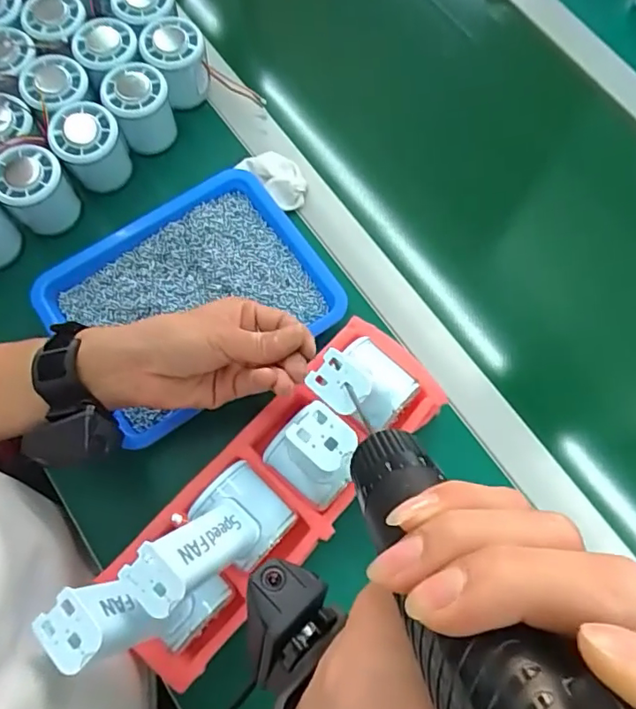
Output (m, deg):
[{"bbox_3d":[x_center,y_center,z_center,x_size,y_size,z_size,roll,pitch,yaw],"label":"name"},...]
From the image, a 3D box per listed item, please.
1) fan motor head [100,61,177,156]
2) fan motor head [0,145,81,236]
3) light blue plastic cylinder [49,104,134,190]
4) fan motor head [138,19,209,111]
[{"bbox_3d":[-0.161,-0.222,0.505,0.056,0.063,0.051,-23,74,-9],"label":"fan motor head"},{"bbox_3d":[-0.242,-0.141,0.479,0.055,0.062,0.050,1,71,-2],"label":"fan motor head"},{"bbox_3d":[-0.199,-0.182,0.492,0.054,0.070,0.050,1,71,-2],"label":"light blue plastic cylinder"},{"bbox_3d":[-0.131,-0.270,0.513,0.053,0.054,0.052,1,71,-2],"label":"fan motor head"}]

